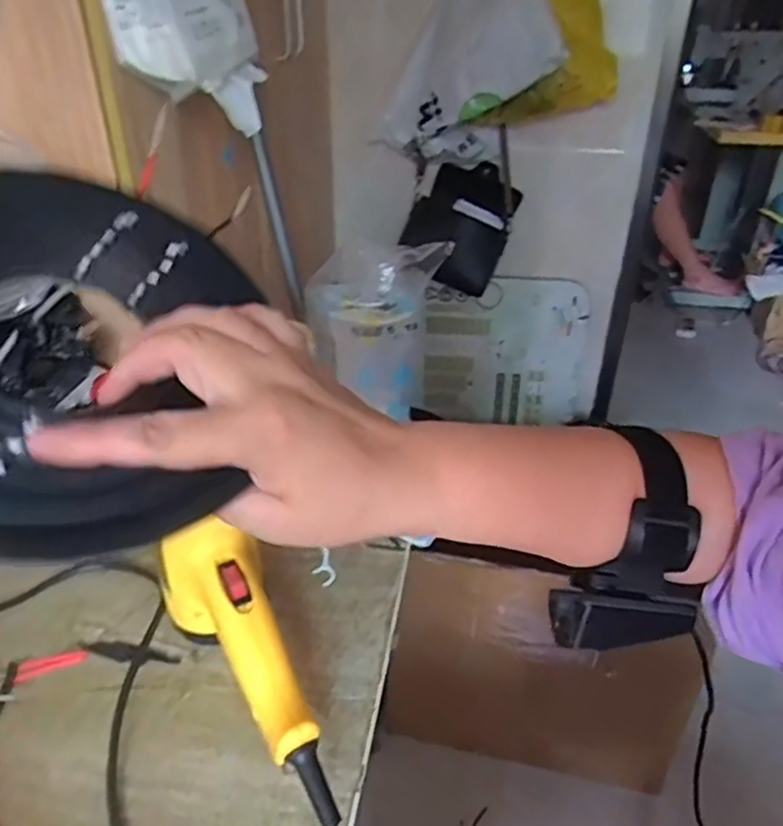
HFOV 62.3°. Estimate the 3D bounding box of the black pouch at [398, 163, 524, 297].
[{"bbox_3d":[0.151,-0.391,1.347,0.209,0.245,0.055,29,18,-7],"label":"black pouch"}]

